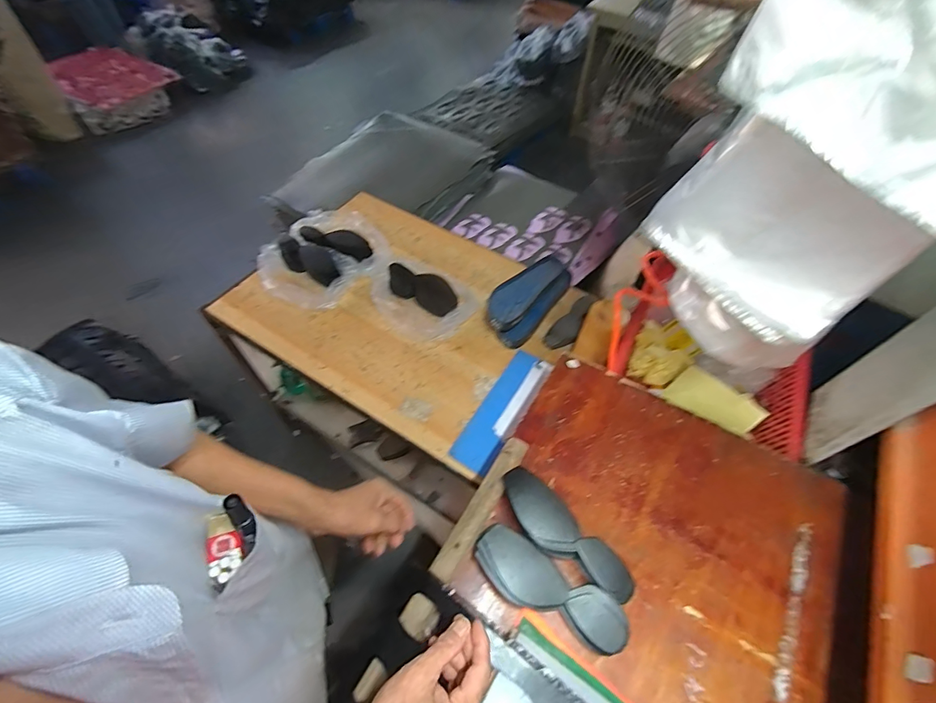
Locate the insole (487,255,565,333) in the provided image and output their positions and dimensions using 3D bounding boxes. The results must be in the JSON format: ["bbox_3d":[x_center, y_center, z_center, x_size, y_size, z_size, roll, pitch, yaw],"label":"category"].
[{"bbox_3d":[0.142,-0.155,1.067,0.095,0.035,0.270,36,61,20],"label":"insole"}]

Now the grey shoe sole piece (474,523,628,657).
[{"bbox_3d":[0.101,0.299,0.542,0.198,0.030,0.070,28,59,16],"label":"grey shoe sole piece"}]

